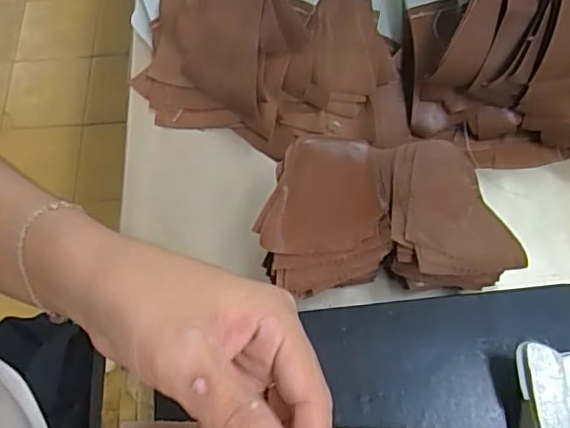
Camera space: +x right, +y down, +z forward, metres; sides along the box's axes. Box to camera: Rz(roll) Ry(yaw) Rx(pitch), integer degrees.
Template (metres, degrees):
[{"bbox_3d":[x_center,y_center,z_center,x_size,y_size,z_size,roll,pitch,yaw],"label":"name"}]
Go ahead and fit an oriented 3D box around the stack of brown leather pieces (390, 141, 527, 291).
[{"bbox_3d":[0.095,0.007,0.367,0.071,0.070,0.092,-14,66,-2],"label":"stack of brown leather pieces"}]

